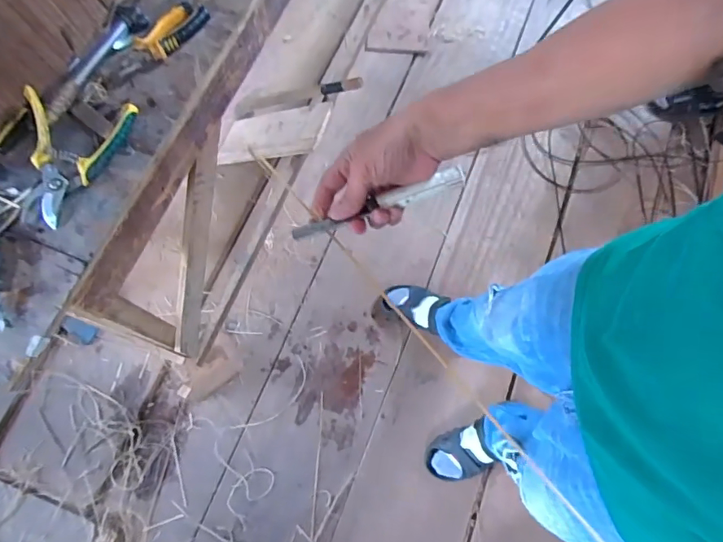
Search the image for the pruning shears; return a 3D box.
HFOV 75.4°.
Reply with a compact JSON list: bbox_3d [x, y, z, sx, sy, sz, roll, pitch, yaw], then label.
[{"bbox_3d":[-0.391,-0.165,0.605,0.129,0.035,0.180,29,70,9],"label":"pruning shears"}]

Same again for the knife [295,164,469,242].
[{"bbox_3d":[0.018,-0.069,0.484,0.185,0.011,0.019,-20,75,-1],"label":"knife"}]

